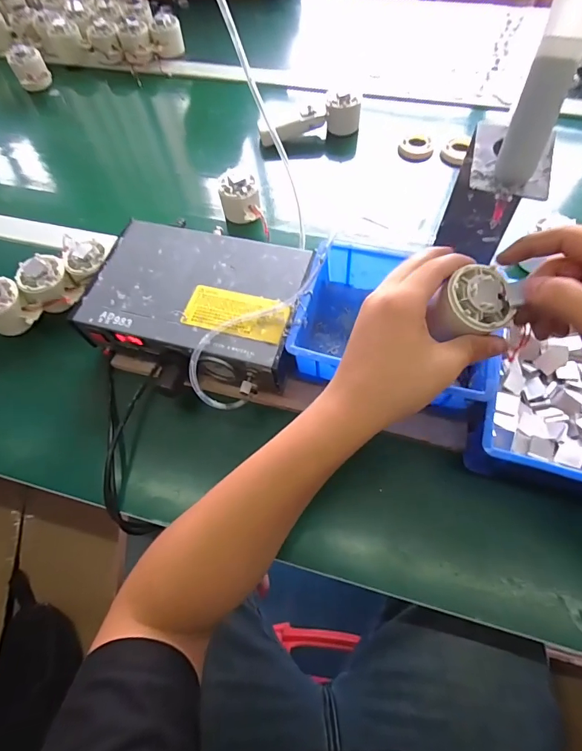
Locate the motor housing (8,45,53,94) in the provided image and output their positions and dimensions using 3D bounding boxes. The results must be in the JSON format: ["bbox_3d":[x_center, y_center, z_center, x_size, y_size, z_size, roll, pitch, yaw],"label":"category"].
[{"bbox_3d":[-0.448,-0.527,0.701,0.051,0.055,0.051,-31,65,-12],"label":"motor housing"}]

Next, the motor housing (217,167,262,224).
[{"bbox_3d":[-0.069,-0.243,0.548,0.050,0.040,0.060,-8,63,-1],"label":"motor housing"}]

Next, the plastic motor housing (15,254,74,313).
[{"bbox_3d":[-0.295,-0.112,0.492,0.049,0.044,0.057,-11,63,-2],"label":"plastic motor housing"}]

